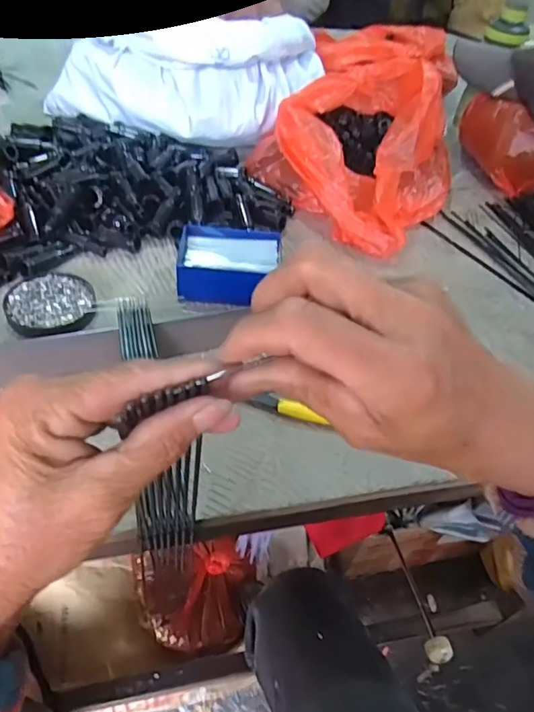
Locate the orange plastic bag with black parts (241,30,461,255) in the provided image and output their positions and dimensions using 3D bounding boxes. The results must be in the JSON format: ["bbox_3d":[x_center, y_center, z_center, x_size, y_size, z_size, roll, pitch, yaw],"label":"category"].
[{"bbox_3d":[0.136,-0.296,0.722,0.254,0.131,0.302,30,51,20],"label":"orange plastic bag with black parts"}]

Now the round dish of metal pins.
[{"bbox_3d":[-0.216,-0.054,0.517,0.081,0.010,0.082,3,47,-4],"label":"round dish of metal pins"}]

